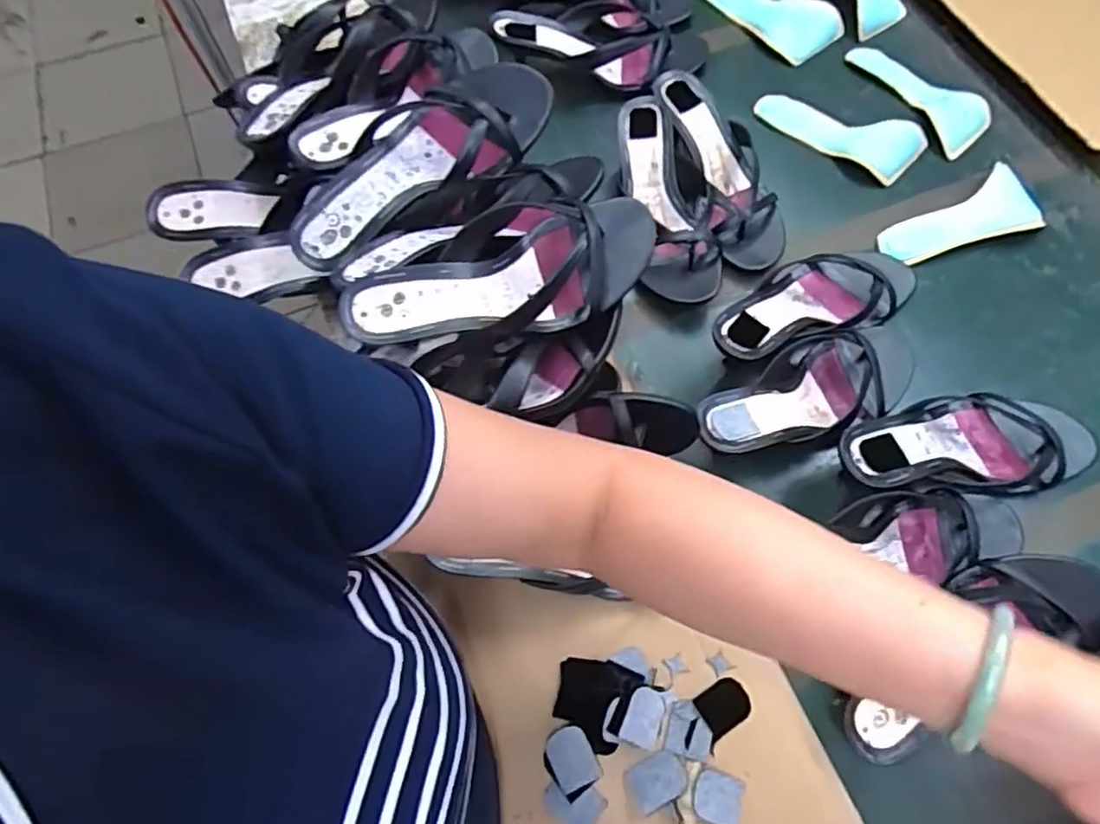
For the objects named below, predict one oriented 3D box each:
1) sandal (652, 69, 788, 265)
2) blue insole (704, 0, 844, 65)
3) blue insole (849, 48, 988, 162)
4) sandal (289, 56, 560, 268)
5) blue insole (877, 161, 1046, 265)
[{"bbox_3d":[0.184,-0.260,0.673,0.086,0.049,0.238,-15,75,-8],"label":"sandal"},{"bbox_3d":[0.278,-0.522,0.823,0.196,0.020,0.088,42,73,18],"label":"blue insole"},{"bbox_3d":[0.444,-0.383,0.759,0.088,0.013,0.191,-25,67,-10],"label":"blue insole"},{"bbox_3d":[-0.107,-0.205,0.512,0.237,0.049,0.089,-38,70,-15],"label":"sandal"},{"bbox_3d":[0.429,-0.194,0.662,0.168,0.023,0.078,-27,68,-11],"label":"blue insole"}]

